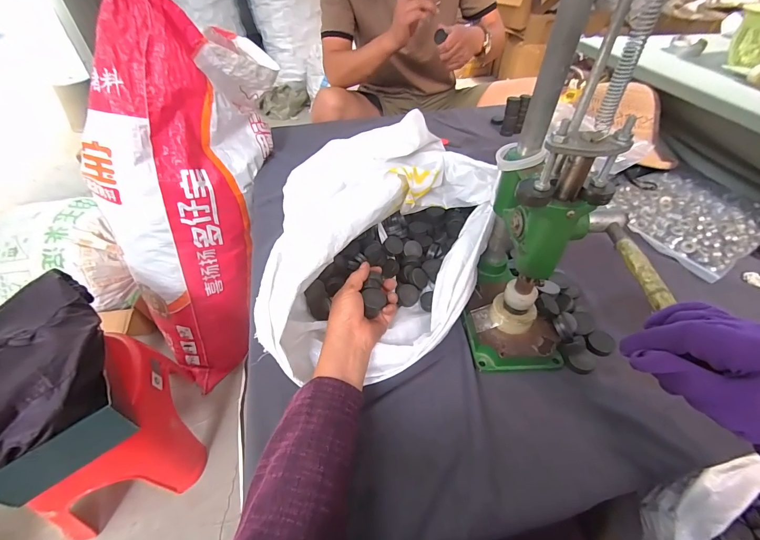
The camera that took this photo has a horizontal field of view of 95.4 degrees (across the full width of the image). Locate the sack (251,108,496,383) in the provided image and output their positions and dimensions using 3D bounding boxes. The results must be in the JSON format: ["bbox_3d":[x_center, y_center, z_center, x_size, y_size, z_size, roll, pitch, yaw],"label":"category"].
[{"bbox_3d":[0.014,-0.022,0.488,0.235,0.156,0.369,13,47,12],"label":"sack"}]

